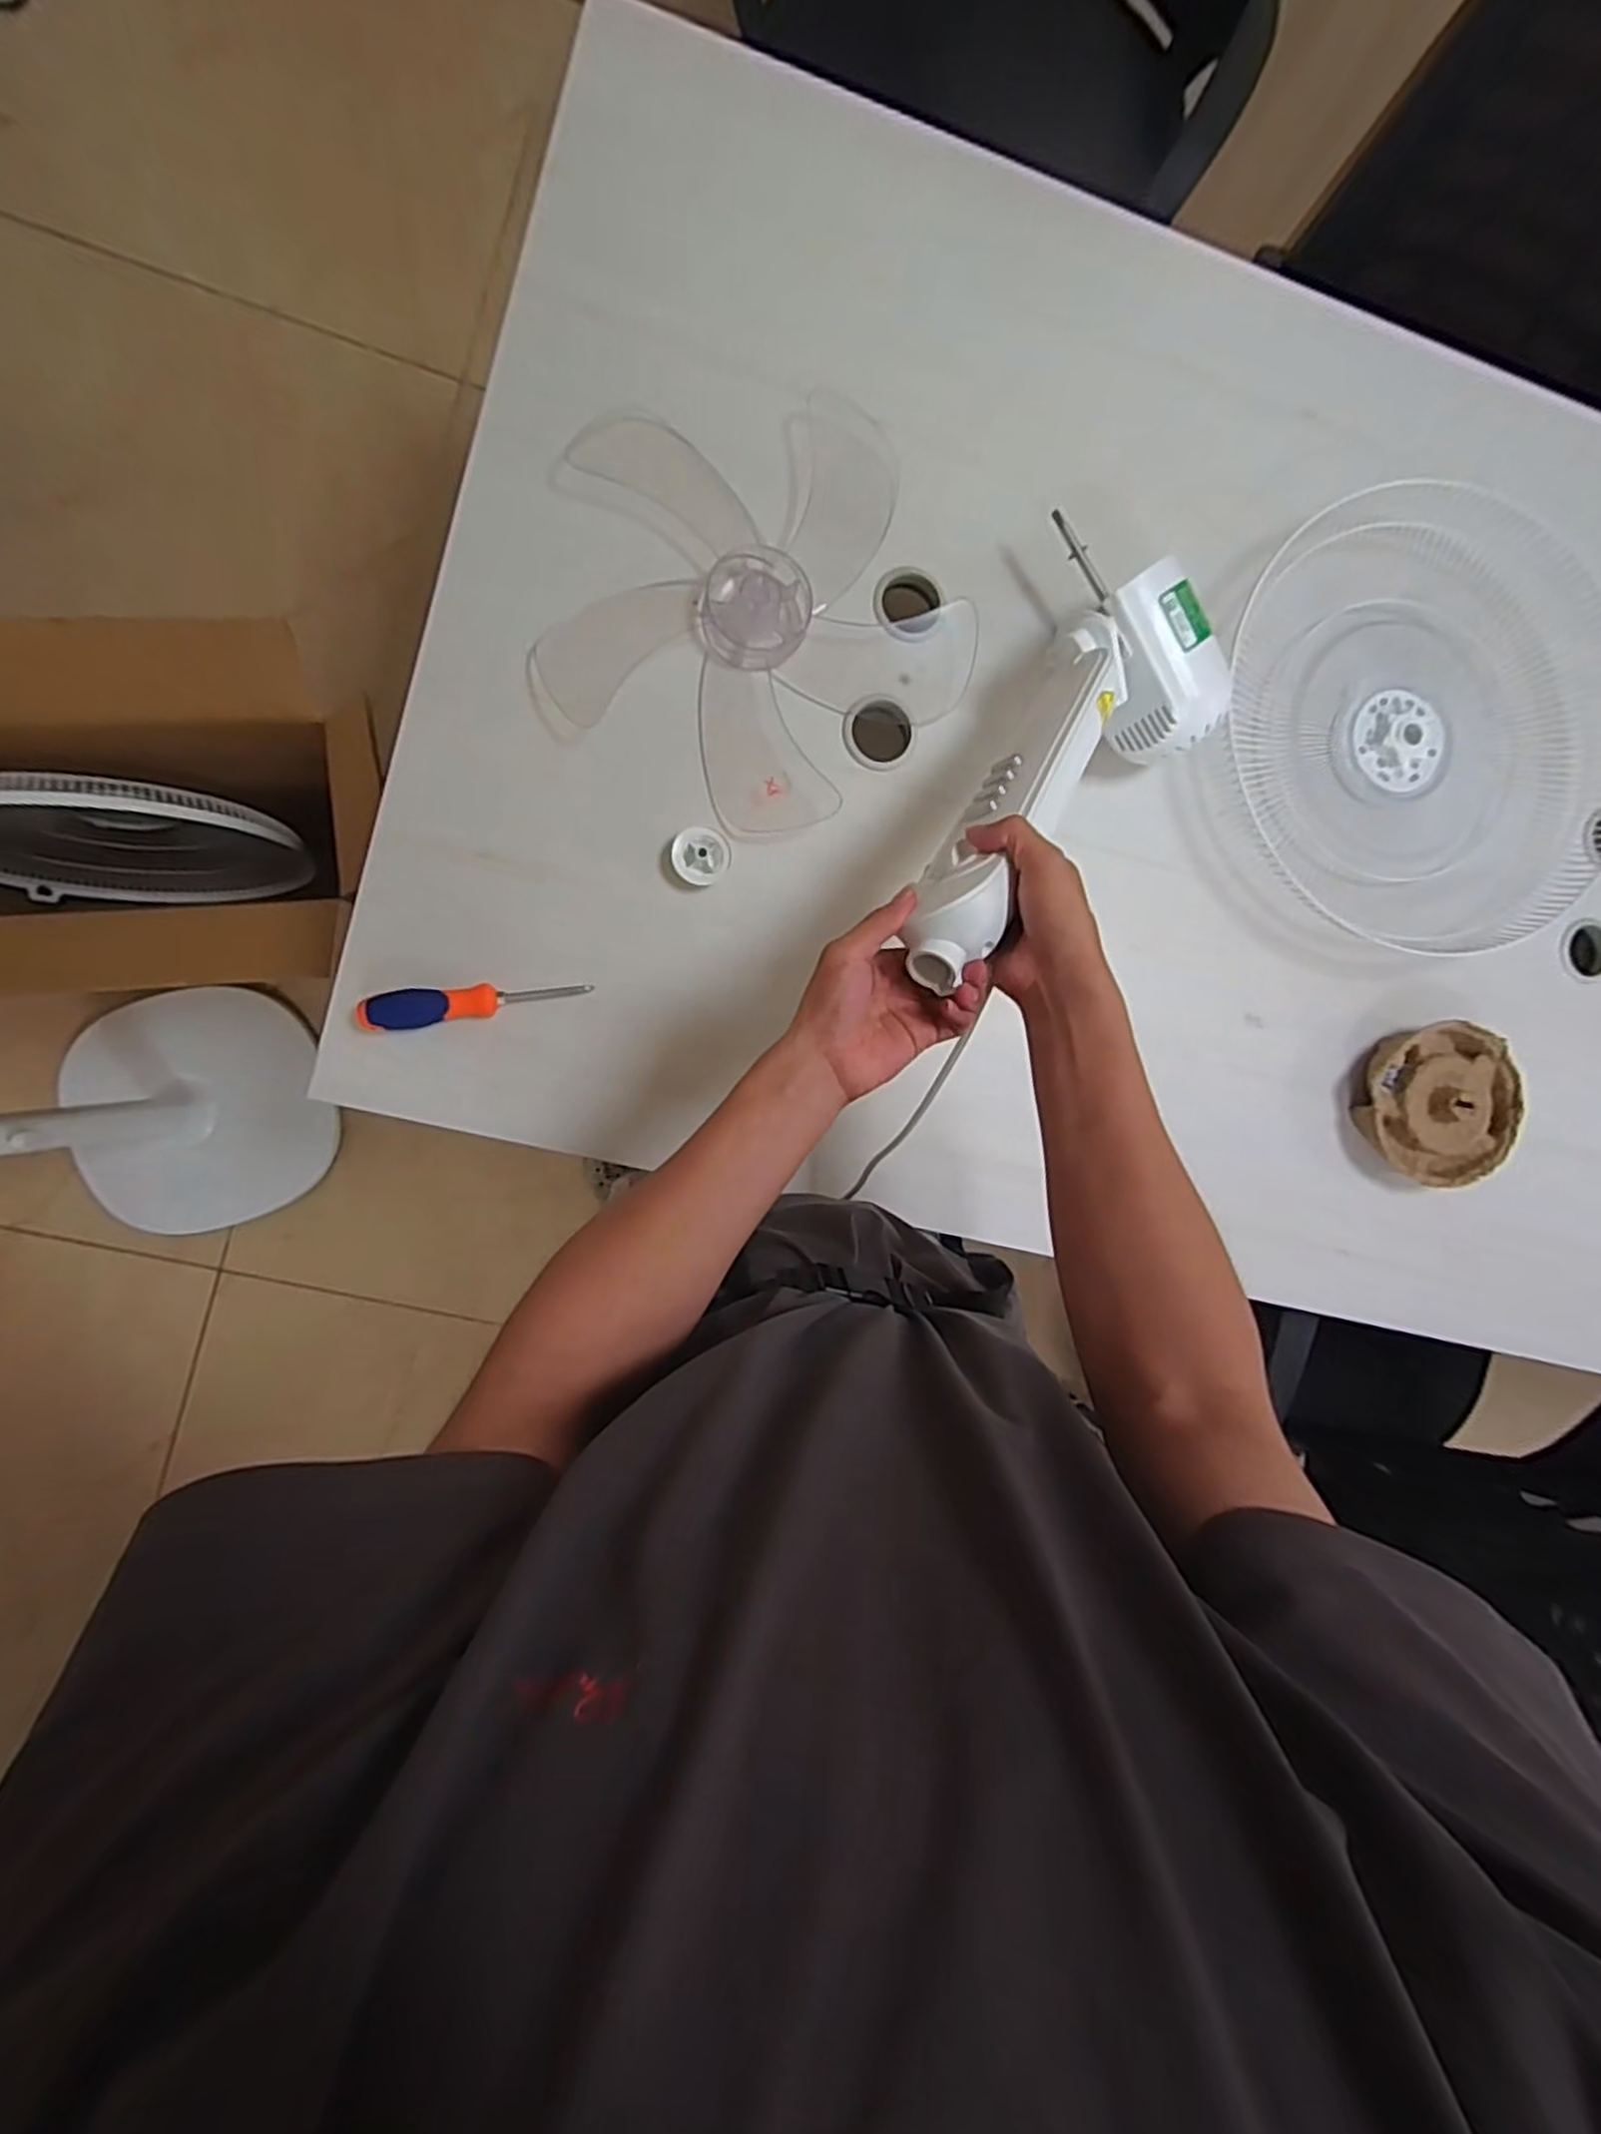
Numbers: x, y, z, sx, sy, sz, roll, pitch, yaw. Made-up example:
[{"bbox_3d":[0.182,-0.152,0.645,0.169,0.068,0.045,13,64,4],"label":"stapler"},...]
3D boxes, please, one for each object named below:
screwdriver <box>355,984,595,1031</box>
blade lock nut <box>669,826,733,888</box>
[{"bbox_3d":[-0.274,-0.055,0.664,0.181,0.027,0.030,-8,91,-8],"label":"screwdriver"},{"bbox_3d":[-0.088,-0.187,0.694,0.050,0.020,0.046,0,90,-8],"label":"blade lock nut"}]

